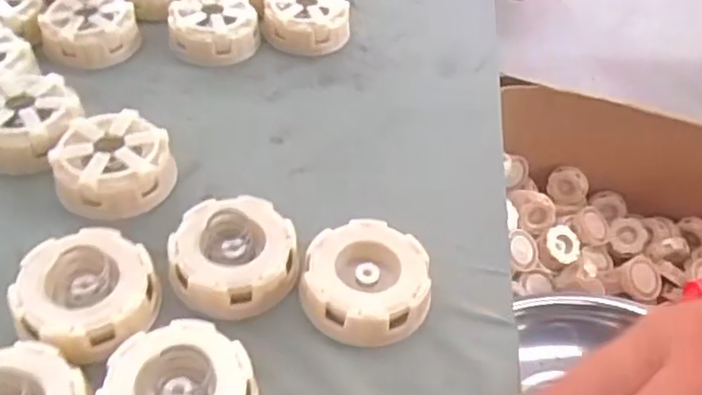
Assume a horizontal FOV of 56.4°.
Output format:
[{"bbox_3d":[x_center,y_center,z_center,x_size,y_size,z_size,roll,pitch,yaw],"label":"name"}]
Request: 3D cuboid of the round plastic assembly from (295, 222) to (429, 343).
[{"bbox_3d":[0.007,0.040,0.319,0.059,0.021,0.060,3,44,-3],"label":"round plastic assembly"}]

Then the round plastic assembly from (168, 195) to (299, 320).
[{"bbox_3d":[-0.056,0.026,0.318,0.059,0.026,0.062,3,44,-3],"label":"round plastic assembly"}]

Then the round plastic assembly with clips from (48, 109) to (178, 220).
[{"bbox_3d":[-0.127,-0.019,0.351,0.059,0.024,0.055,3,44,-3],"label":"round plastic assembly with clips"}]

